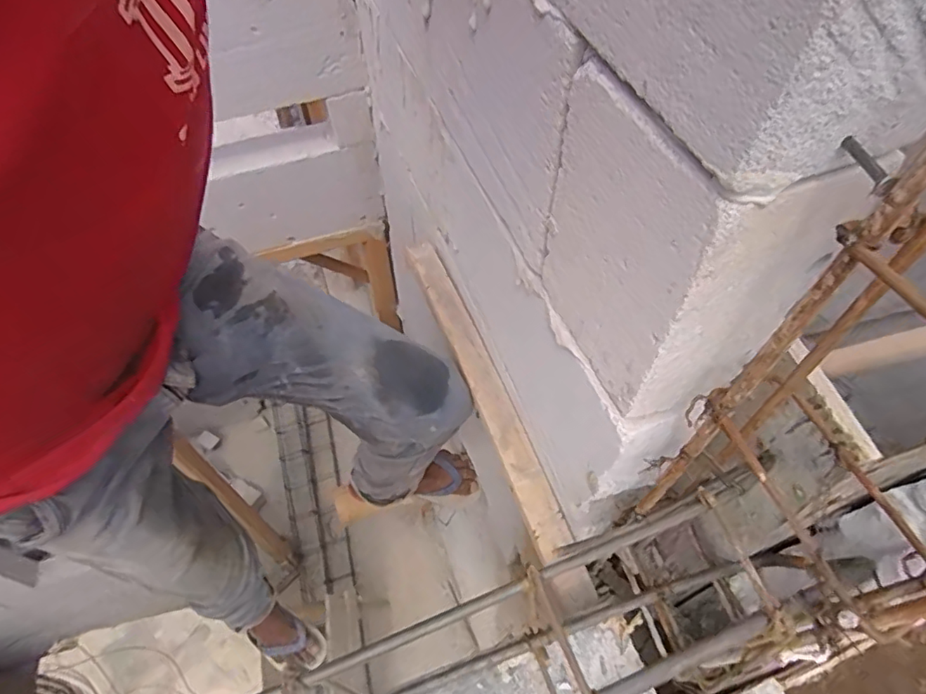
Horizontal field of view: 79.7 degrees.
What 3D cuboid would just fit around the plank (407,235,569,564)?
[{"bbox_3d":[0.019,0.035,0.699,0.041,0.027,0.452,-18,57,-11],"label":"plank"}]

